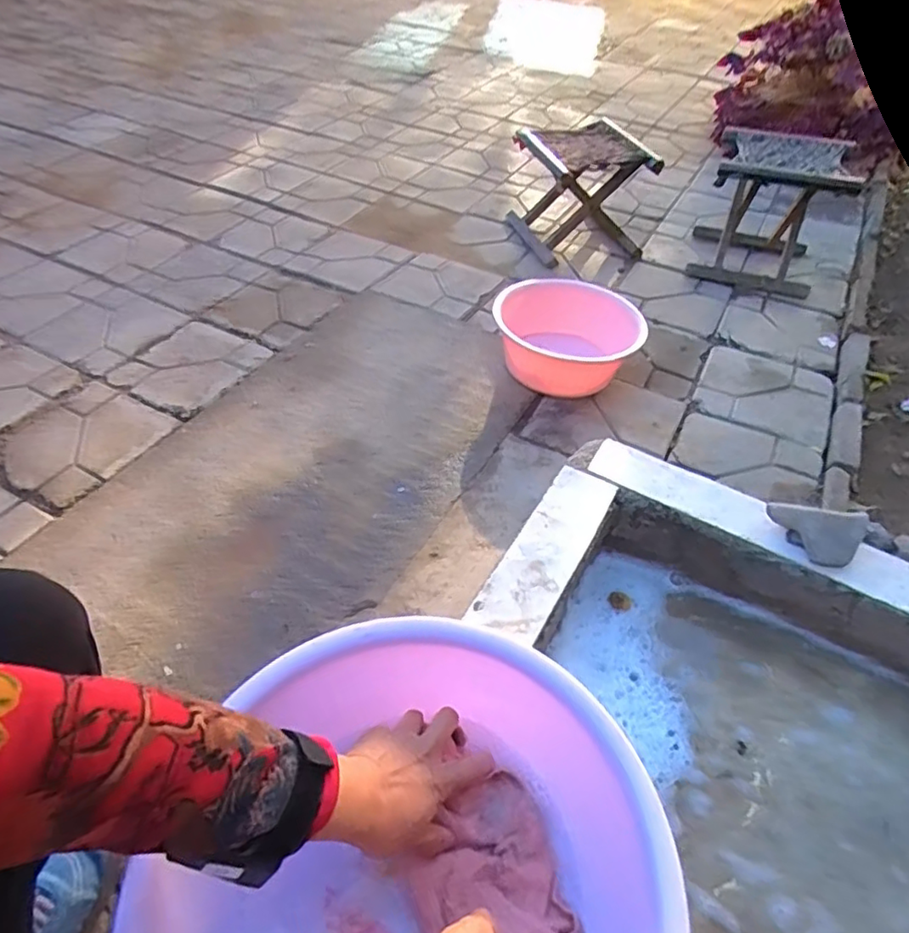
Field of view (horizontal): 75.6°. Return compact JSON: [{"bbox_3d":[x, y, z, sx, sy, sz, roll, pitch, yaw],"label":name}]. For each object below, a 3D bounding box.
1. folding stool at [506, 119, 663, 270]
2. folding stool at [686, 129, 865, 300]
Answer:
[{"bbox_3d":[0.307,-0.650,1.396,0.283,0.239,0.301,-5,48,-9],"label":"folding stool"},{"bbox_3d":[0.709,-0.582,1.333,0.273,0.263,0.270,16,51,12],"label":"folding stool"}]

